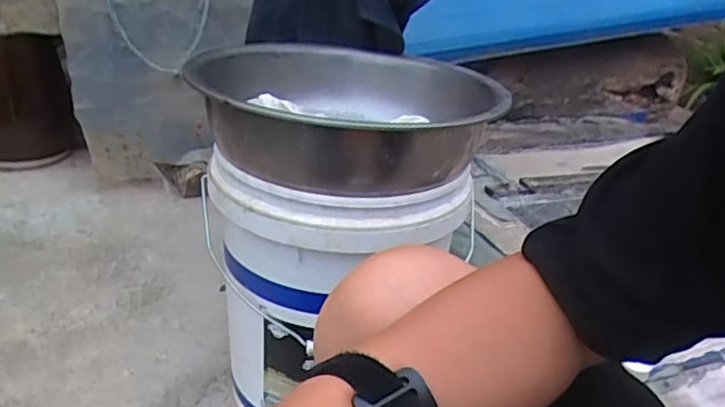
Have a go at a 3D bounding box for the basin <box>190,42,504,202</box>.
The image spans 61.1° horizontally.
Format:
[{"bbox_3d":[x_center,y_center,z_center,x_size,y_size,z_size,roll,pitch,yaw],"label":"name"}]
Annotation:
[{"bbox_3d":[-0.010,-0.117,0.742,0.324,0.096,0.380,1,27,-10],"label":"basin"}]

